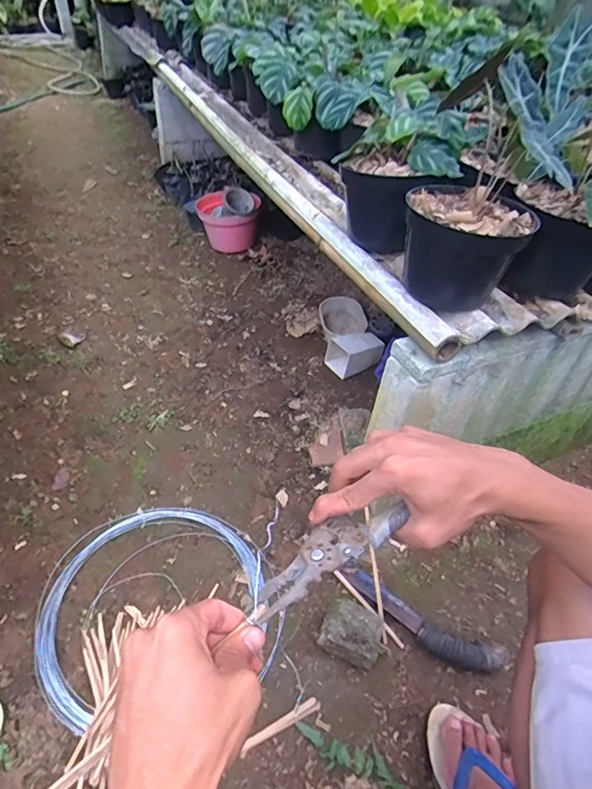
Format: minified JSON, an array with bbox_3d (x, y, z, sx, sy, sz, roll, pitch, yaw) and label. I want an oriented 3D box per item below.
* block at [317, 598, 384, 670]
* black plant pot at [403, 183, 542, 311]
[{"bbox_3d":[0.093,0.383,0.751,0.094,0.051,0.078,17,45,13],"label":"block"},{"bbox_3d":[0.230,-0.199,0.660,0.158,0.140,0.160,19,44,12],"label":"black plant pot"}]

